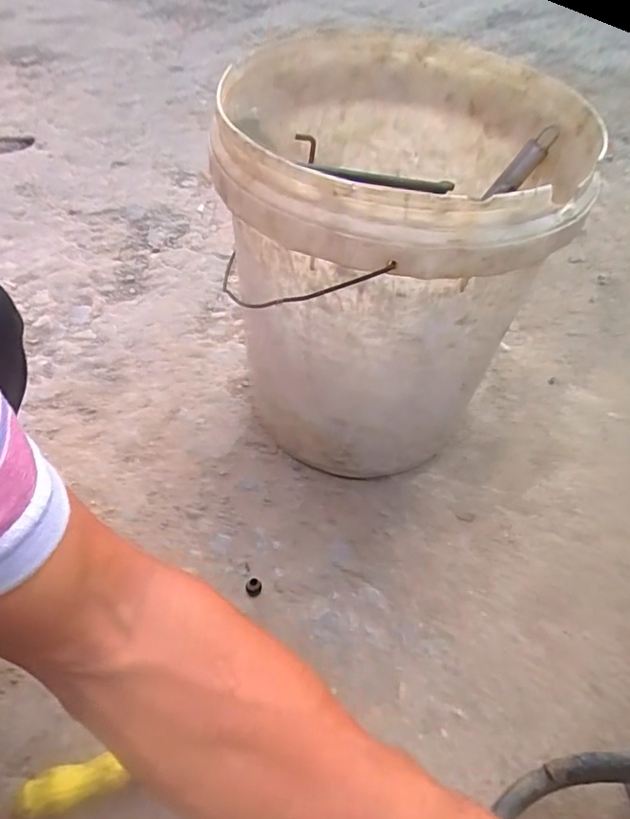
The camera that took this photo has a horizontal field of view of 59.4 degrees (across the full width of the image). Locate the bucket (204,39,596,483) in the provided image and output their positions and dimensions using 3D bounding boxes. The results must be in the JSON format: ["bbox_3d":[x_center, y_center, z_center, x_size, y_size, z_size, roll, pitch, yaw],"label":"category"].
[{"bbox_3d":[0.065,-0.138,0.587,0.291,0.361,0.327,4,50,-1],"label":"bucket"}]

